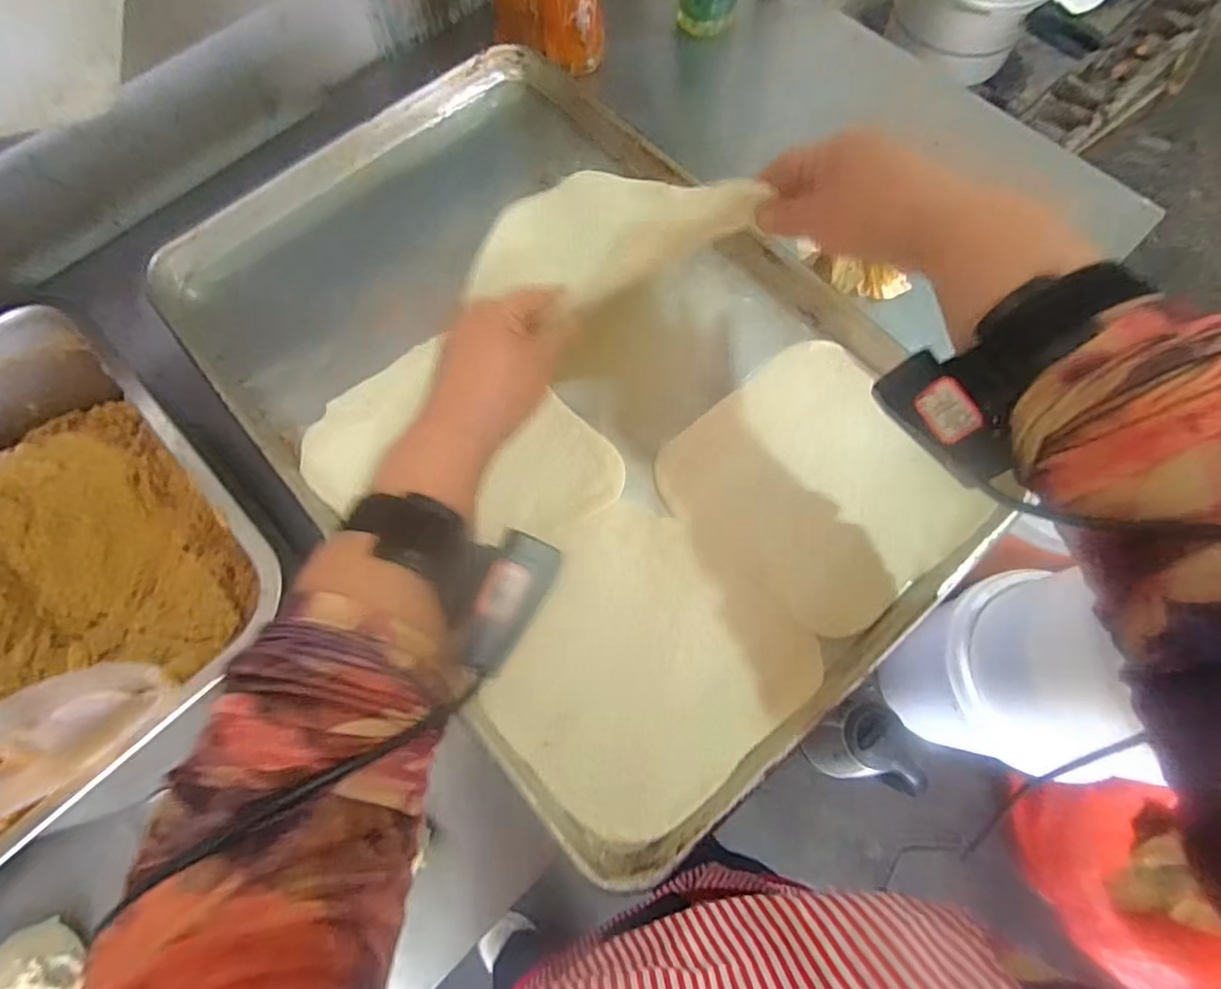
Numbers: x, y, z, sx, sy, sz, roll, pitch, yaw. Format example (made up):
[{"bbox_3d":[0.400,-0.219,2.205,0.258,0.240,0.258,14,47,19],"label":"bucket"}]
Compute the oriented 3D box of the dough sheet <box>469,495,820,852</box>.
[{"bbox_3d":[0.018,0.109,0.396,0.181,0.014,0.177,43,77,14],"label":"dough sheet"}]

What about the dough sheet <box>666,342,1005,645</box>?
[{"bbox_3d":[0.151,-0.007,0.437,0.176,0.012,0.186,-38,74,-11],"label":"dough sheet"}]

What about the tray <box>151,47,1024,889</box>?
[{"bbox_3d":[-0.042,-0.094,0.476,0.404,0.055,0.603,-40,75,-12],"label":"tray"}]

